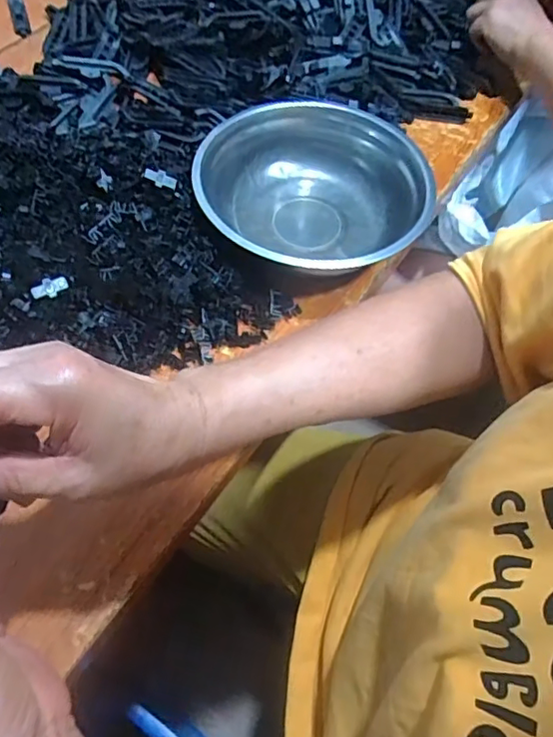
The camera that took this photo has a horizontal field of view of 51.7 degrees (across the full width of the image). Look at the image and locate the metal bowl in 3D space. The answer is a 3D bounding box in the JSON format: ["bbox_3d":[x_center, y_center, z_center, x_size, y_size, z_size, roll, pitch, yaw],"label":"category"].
[{"bbox_3d":[0.033,-0.150,0.507,0.197,0.064,0.192,2,60,-4],"label":"metal bowl"}]

